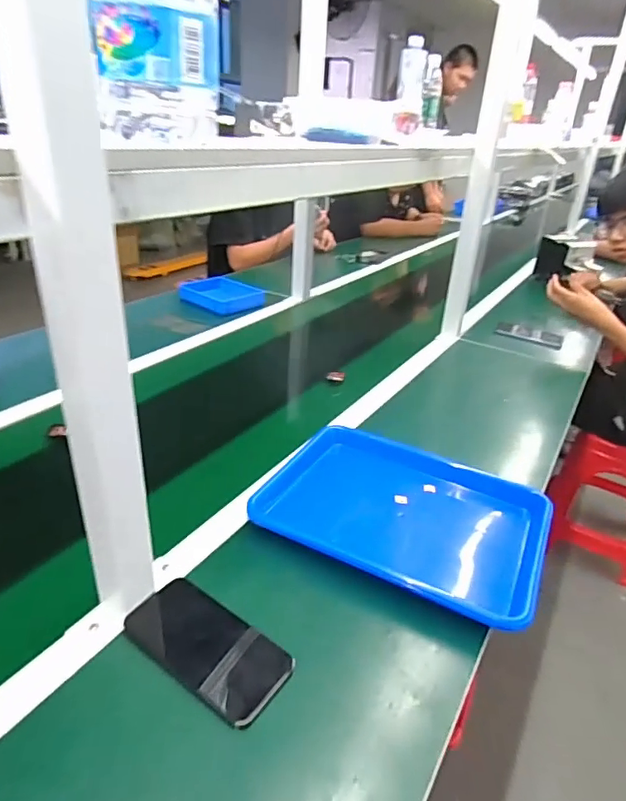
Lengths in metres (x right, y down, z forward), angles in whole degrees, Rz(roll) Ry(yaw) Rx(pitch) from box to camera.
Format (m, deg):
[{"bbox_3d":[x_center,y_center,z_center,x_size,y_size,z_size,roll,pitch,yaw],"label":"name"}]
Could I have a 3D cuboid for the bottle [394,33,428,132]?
[{"bbox_3d":[0.251,-0.800,1.323,0.069,0.199,0.074,9,28,8],"label":"bottle"}]

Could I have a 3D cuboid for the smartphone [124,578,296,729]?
[{"bbox_3d":[-0.100,0.233,0.493,0.158,0.015,0.075,25,46,25],"label":"smartphone"}]

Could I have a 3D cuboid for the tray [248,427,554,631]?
[{"bbox_3d":[0.125,0.134,0.673,0.329,0.032,0.260,17,30,22],"label":"tray"}]

